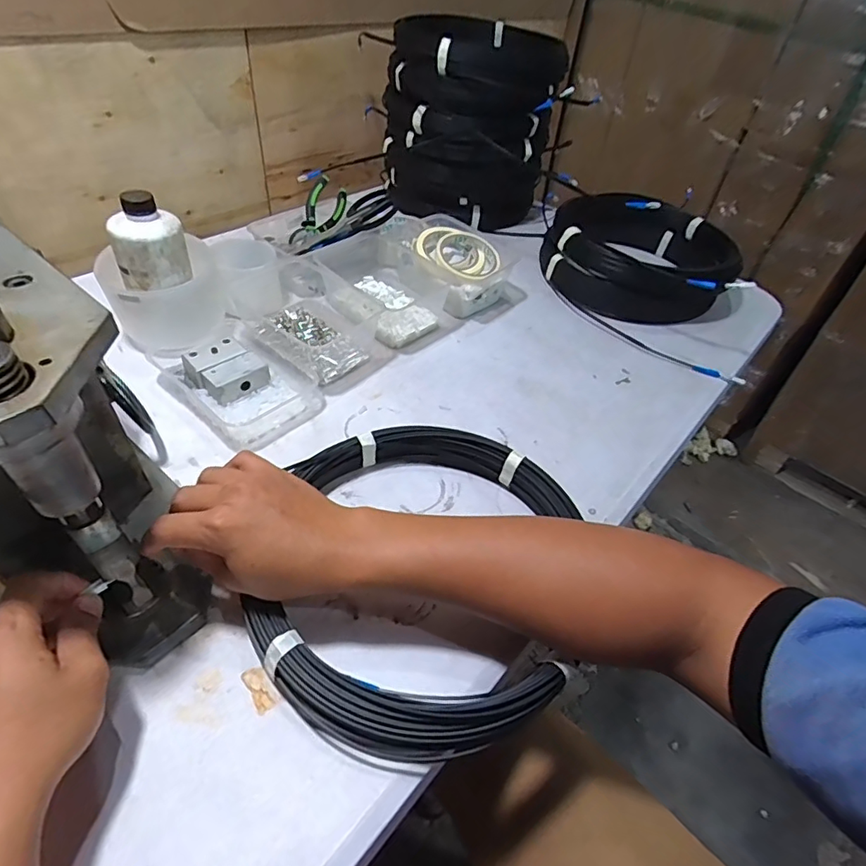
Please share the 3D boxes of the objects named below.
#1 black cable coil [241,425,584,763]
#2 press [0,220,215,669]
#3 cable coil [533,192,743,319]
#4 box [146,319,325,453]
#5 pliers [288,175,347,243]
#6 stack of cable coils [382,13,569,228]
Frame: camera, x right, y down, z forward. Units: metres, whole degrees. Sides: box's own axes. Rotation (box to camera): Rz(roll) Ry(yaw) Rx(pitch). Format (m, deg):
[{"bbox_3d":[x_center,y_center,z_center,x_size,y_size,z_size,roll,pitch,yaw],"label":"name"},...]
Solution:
[{"bbox_3d":[-0.011,0.104,0.418,0.238,0.042,0.282,14,45,6],"label":"black cable coil"},{"bbox_3d":[-0.285,-0.024,0.326,0.285,0.294,0.126,34,51,24],"label":"press"},{"bbox_3d":[0.327,-0.282,0.804,0.267,0.102,0.267,3,44,-3],"label":"cable coil"},{"bbox_3d":[-0.217,-0.065,0.578,0.178,0.038,0.124,33,50,25],"label":"box"},{"bbox_3d":[-0.169,-0.331,0.768,0.054,0.023,0.110,24,81,-17],"label":"pliers"},{"bbox_3d":[0.058,-0.531,0.880,0.269,0.252,0.258,4,44,-3],"label":"stack of cable coils"}]

